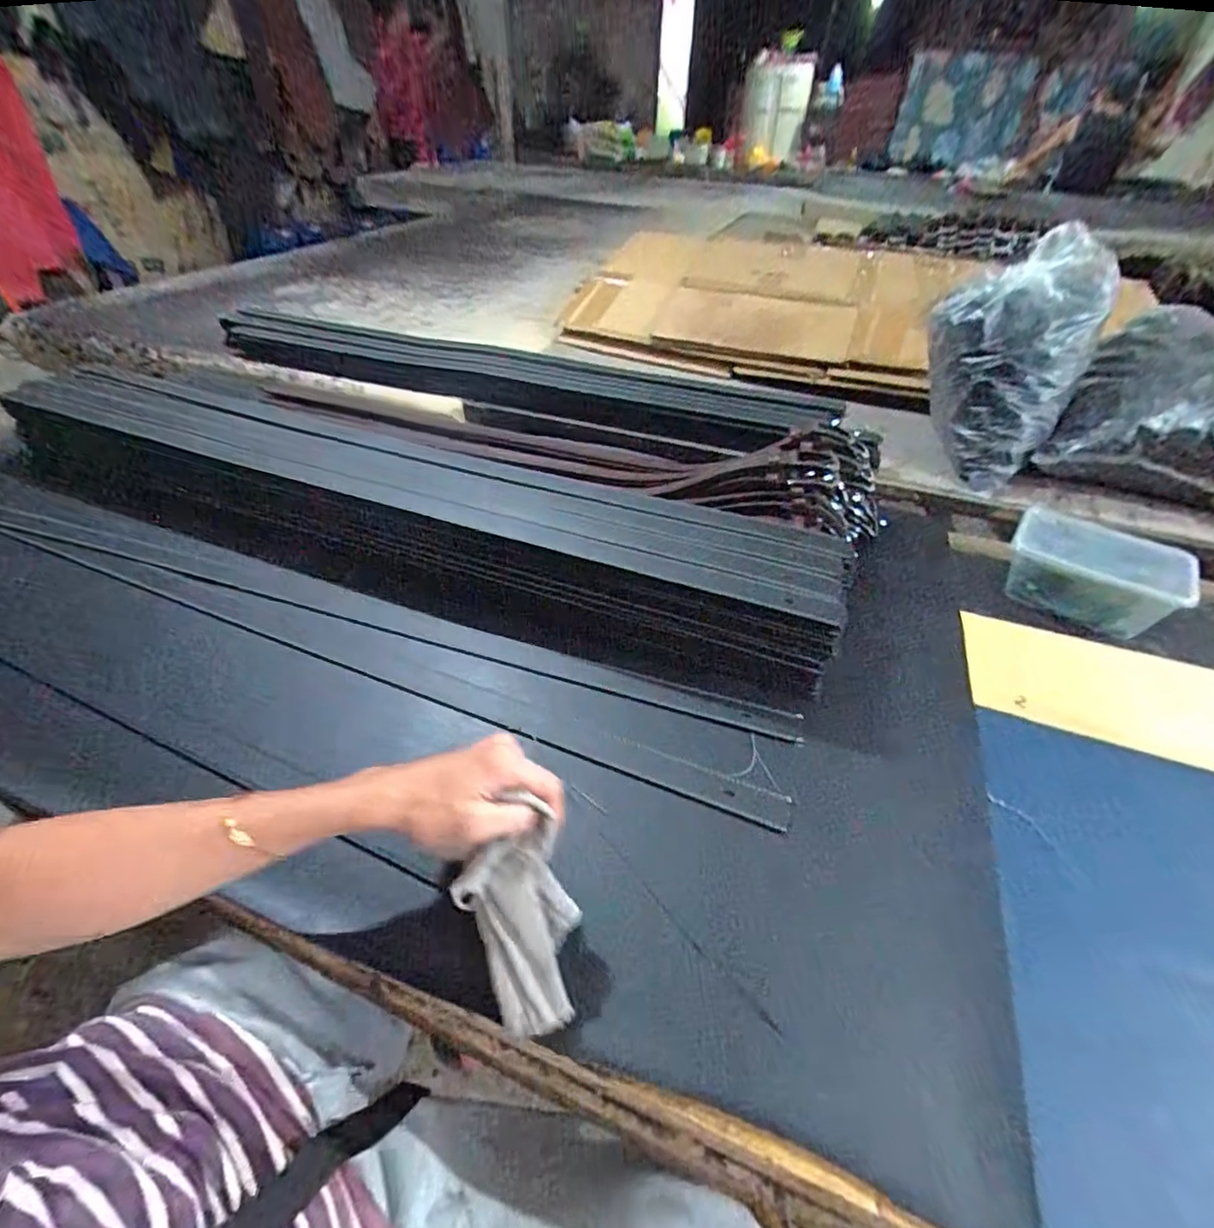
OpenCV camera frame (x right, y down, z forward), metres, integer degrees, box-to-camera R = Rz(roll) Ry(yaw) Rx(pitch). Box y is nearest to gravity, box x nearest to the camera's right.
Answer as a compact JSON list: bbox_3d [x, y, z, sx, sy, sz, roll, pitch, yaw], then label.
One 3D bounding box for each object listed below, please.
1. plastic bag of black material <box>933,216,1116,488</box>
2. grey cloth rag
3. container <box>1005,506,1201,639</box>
[{"bbox_3d":[0.581,-0.370,0.838,0.191,0.282,0.215,-29,52,-29],"label":"plastic bag of black material"},{"bbox_3d":[-0.050,0.194,0.358,0.068,0.094,0.098,-20,48,-22],"label":"grey cloth rag"},{"bbox_3d":[0.576,-0.047,0.686,0.170,0.090,0.120,26,48,22],"label":"container"}]

